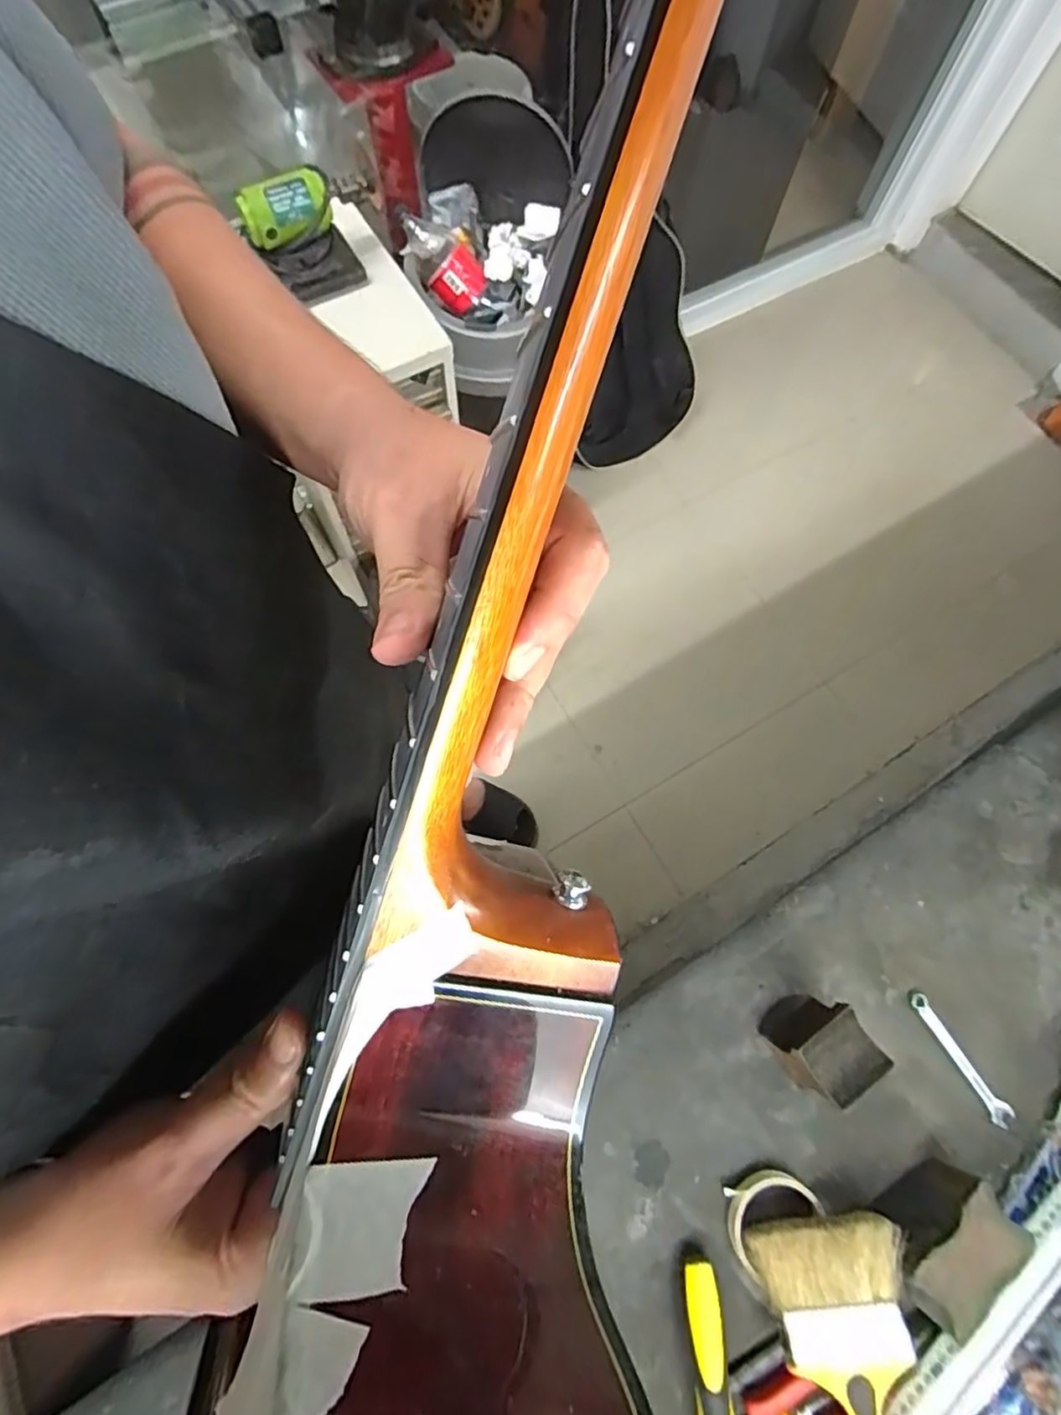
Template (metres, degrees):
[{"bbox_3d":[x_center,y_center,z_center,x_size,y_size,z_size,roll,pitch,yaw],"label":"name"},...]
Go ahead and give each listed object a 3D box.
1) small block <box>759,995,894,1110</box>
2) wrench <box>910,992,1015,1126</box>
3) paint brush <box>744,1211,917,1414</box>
[{"bbox_3d":[0.267,0.314,0.576,0.064,0.092,0.063,-37,76,-13],"label":"small block"},{"bbox_3d":[0.422,0.345,0.617,0.021,0.006,0.130,-31,75,-12],"label":"wrench"},{"bbox_3d":[0.260,0.543,0.489,0.117,0.021,0.230,-5,63,-4],"label":"paint brush"}]

